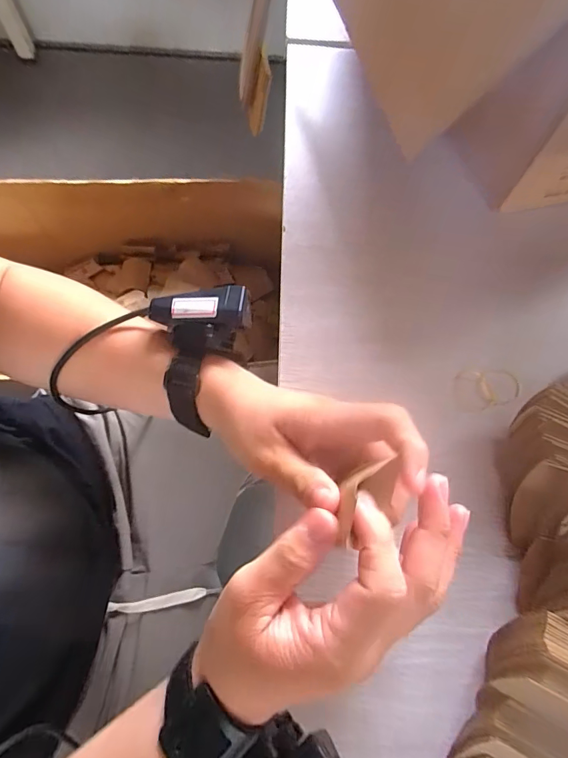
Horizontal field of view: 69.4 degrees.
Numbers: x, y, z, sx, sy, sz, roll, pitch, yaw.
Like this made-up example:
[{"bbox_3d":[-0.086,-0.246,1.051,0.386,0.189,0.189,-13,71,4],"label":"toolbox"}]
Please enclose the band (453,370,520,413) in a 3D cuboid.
[{"bbox_3d":[0.173,0.010,0.347,0.060,0.004,0.035,-3,69,-4],"label":"band"}]

